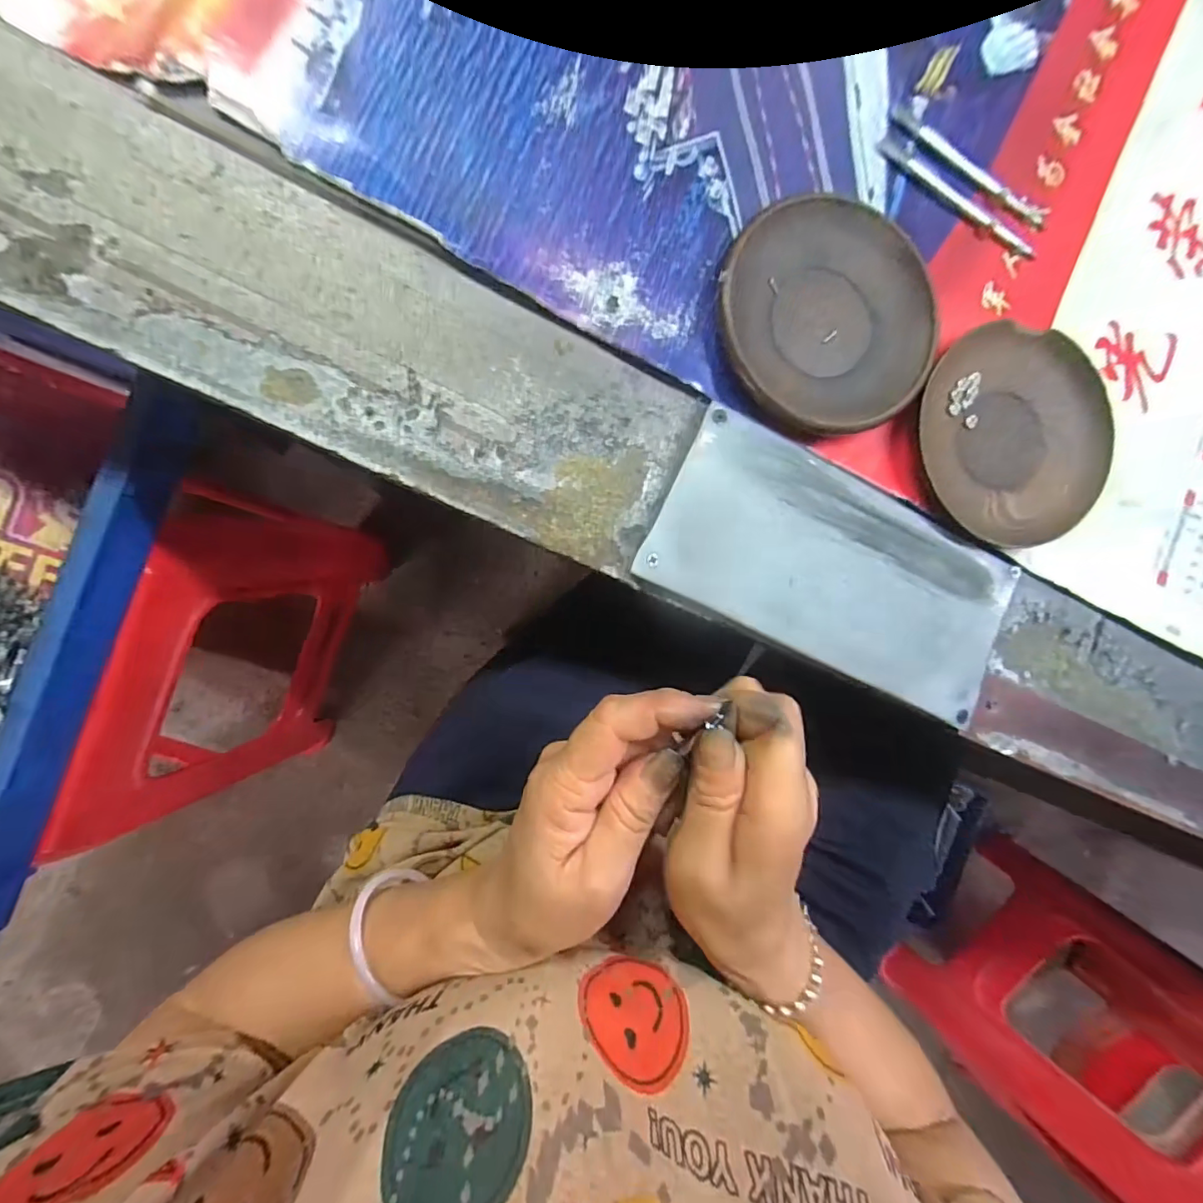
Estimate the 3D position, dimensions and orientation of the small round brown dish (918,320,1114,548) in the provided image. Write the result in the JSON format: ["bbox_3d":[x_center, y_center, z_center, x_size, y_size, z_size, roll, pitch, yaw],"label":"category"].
[{"bbox_3d":[0.227,-0.090,0.282,0.111,0.015,0.115,0,90,-9],"label":"small round brown dish"}]

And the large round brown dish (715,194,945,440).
[{"bbox_3d":[0.114,-0.141,0.261,0.107,0.015,0.110,0,90,-9],"label":"large round brown dish"}]

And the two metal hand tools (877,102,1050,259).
[{"bbox_3d":[0.198,-0.226,0.279,0.105,0.007,0.032,27,86,-9],"label":"two metal hand tools"}]

